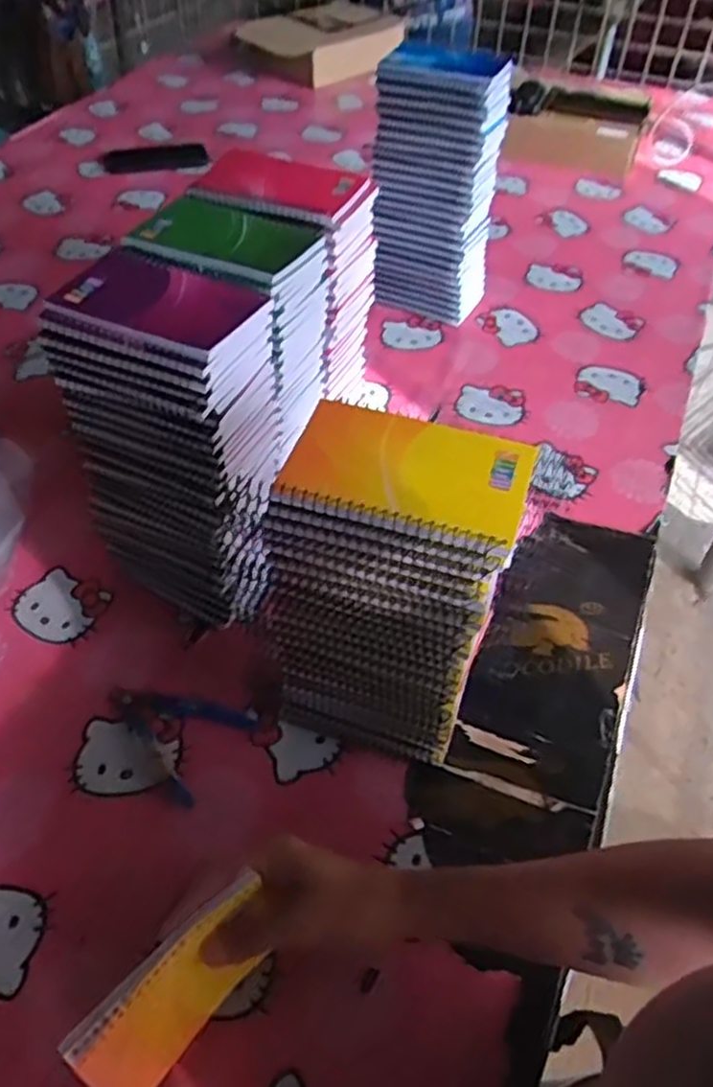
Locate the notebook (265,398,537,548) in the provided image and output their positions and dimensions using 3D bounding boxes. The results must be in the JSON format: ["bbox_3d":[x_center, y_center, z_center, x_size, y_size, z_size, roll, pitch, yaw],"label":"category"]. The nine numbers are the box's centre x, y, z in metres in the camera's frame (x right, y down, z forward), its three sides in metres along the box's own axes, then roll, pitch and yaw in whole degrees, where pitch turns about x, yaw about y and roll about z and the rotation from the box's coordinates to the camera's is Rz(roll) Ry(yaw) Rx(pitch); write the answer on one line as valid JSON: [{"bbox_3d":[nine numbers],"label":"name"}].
[{"bbox_3d":[0.029,-0.043,0.425,0.130,0.010,0.083,16,49,12],"label":"notebook"}]

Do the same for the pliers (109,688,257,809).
[{"bbox_3d":[-0.149,0.144,0.603,0.112,0.007,0.082,25,52,20],"label":"pliers"}]

